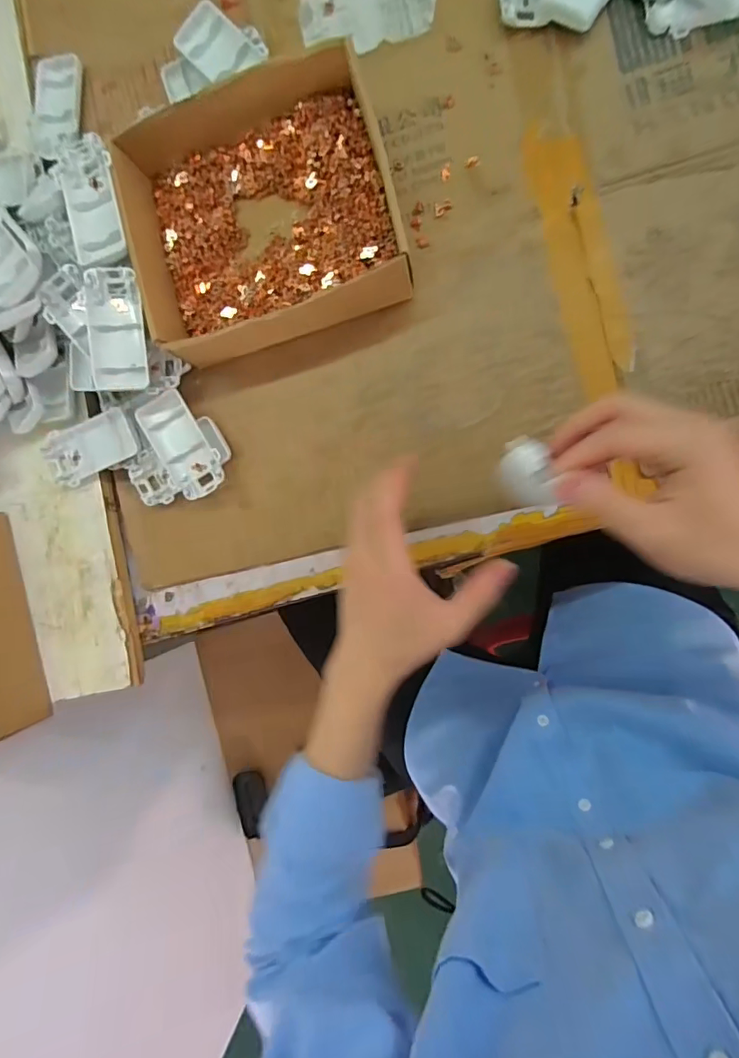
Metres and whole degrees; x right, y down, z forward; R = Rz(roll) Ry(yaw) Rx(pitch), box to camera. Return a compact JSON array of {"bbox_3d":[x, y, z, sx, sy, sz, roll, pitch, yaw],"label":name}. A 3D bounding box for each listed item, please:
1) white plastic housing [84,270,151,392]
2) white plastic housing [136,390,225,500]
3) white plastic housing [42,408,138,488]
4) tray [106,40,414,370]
[{"bbox_3d":[-0.212,-0.167,0.422,0.046,0.017,0.096,-3,99,-12],"label":"white plastic housing"},{"bbox_3d":[-0.169,-0.077,0.460,0.048,0.023,0.097,-31,85,8],"label":"white plastic housing"},{"bbox_3d":[-0.263,-0.076,0.472,0.093,0.011,0.051,-19,87,8],"label":"white plastic housing"},{"bbox_3d":[-0.087,-0.254,0.418,0.209,0.062,0.203,-17,87,9],"label":"tray"}]

